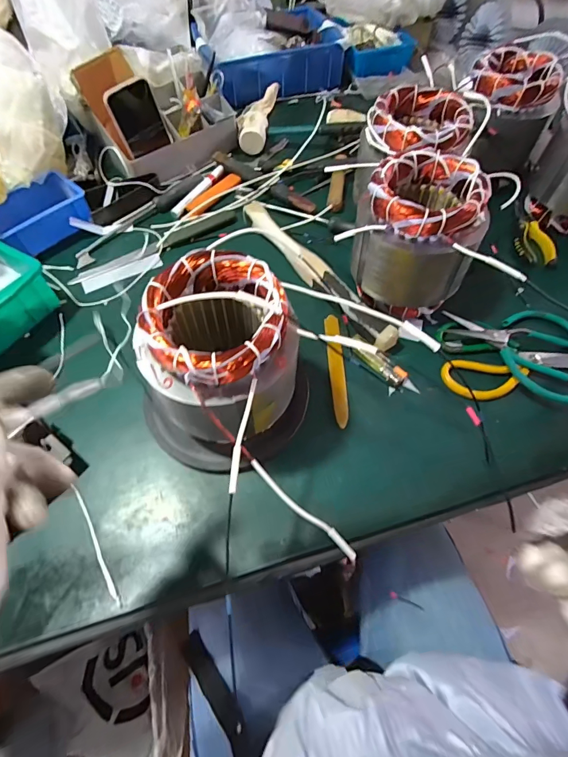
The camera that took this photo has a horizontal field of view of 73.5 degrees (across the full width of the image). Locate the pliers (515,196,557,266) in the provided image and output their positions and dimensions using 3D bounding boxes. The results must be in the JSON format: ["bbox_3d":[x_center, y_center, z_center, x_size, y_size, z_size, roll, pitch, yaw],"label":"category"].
[{"bbox_3d":[0.403,-0.246,0.629,0.054,0.024,0.154,5,63,3],"label":"pliers"}]

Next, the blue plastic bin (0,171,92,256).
[{"bbox_3d":[-0.385,-0.257,0.607,0.091,0.054,0.140,38,69,18],"label":"blue plastic bin"}]

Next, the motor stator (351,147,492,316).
[{"bbox_3d":[0.173,-0.182,0.497,0.144,0.155,0.141,17,64,9],"label":"motor stator"}]

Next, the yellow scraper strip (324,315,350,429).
[{"bbox_3d":[0.068,-0.014,0.493,0.021,0.005,0.162,-1,63,0],"label":"yellow scraper strip"}]

